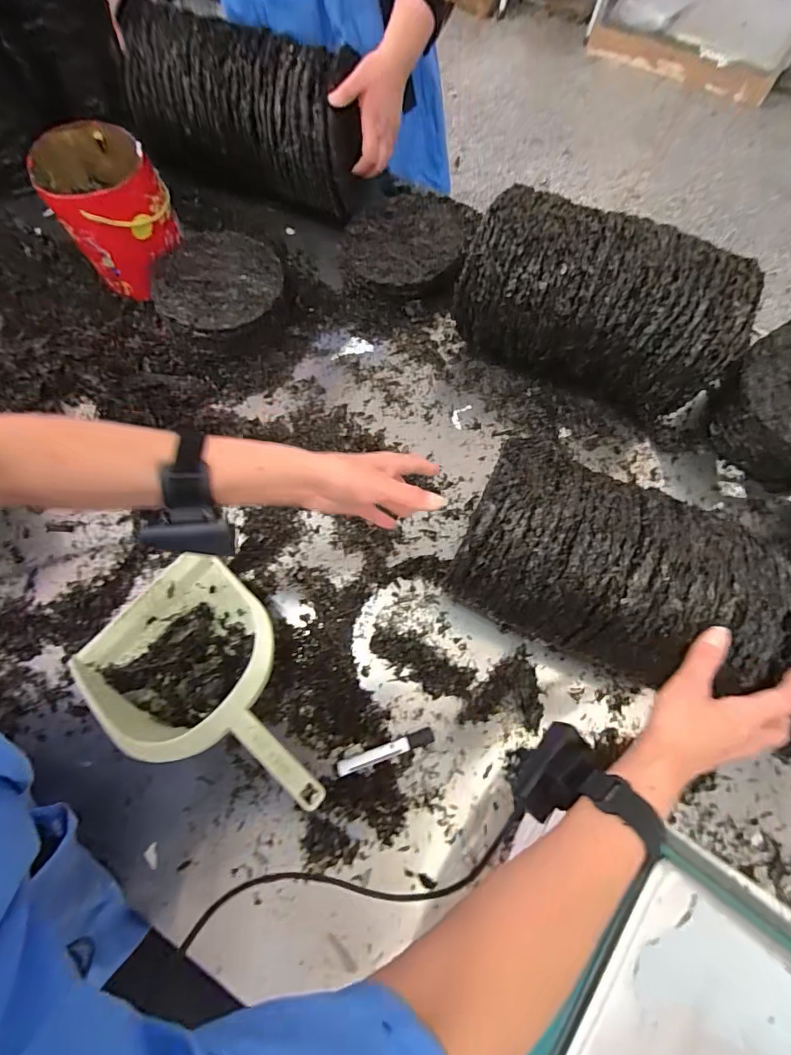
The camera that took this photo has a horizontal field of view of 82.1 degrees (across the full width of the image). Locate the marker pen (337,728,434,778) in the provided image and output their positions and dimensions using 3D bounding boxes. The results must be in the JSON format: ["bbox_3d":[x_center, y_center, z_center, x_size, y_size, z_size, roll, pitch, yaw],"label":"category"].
[{"bbox_3d":[-0.012,0.279,0.564,0.123,0.016,0.017,-18,72,-6],"label":"marker pen"}]

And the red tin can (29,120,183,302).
[{"bbox_3d":[-0.465,-0.526,0.769,0.161,0.178,0.205,-30,74,-9],"label":"red tin can"}]

